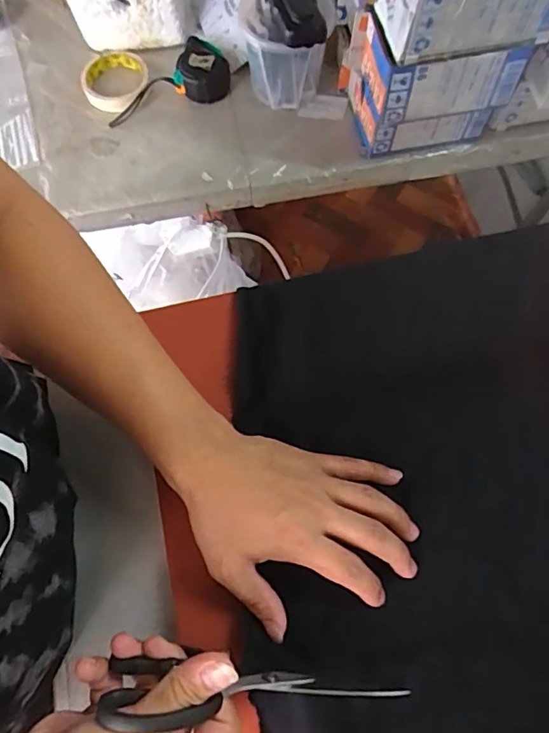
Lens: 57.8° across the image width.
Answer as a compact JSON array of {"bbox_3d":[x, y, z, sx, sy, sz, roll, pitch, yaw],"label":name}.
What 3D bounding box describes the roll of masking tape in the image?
[{"bbox_3d":[-0.218,-0.394,0.684,0.091,0.023,0.092,0,70,0],"label":"roll of masking tape"}]

